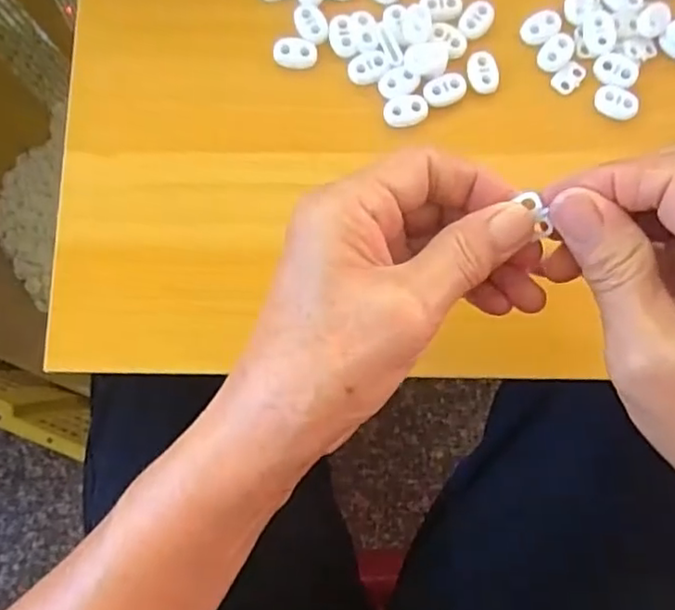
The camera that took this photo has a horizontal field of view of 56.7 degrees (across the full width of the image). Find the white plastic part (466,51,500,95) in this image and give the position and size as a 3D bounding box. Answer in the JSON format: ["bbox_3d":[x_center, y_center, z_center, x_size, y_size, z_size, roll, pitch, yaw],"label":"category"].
[{"bbox_3d":[0.076,-0.122,0.327,0.016,0.004,0.022,-8,81,-3],"label":"white plastic part"}]

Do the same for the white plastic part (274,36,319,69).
[{"bbox_3d":[-0.022,-0.132,0.326,0.022,0.004,0.016,3,80,-2],"label":"white plastic part"}]

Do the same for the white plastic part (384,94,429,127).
[{"bbox_3d":[0.036,-0.101,0.323,0.023,0.004,0.015,-12,81,-4],"label":"white plastic part"}]

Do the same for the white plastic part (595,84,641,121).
[{"bbox_3d":[0.146,-0.106,0.328,0.023,0.005,0.016,19,80,1],"label":"white plastic part"}]

